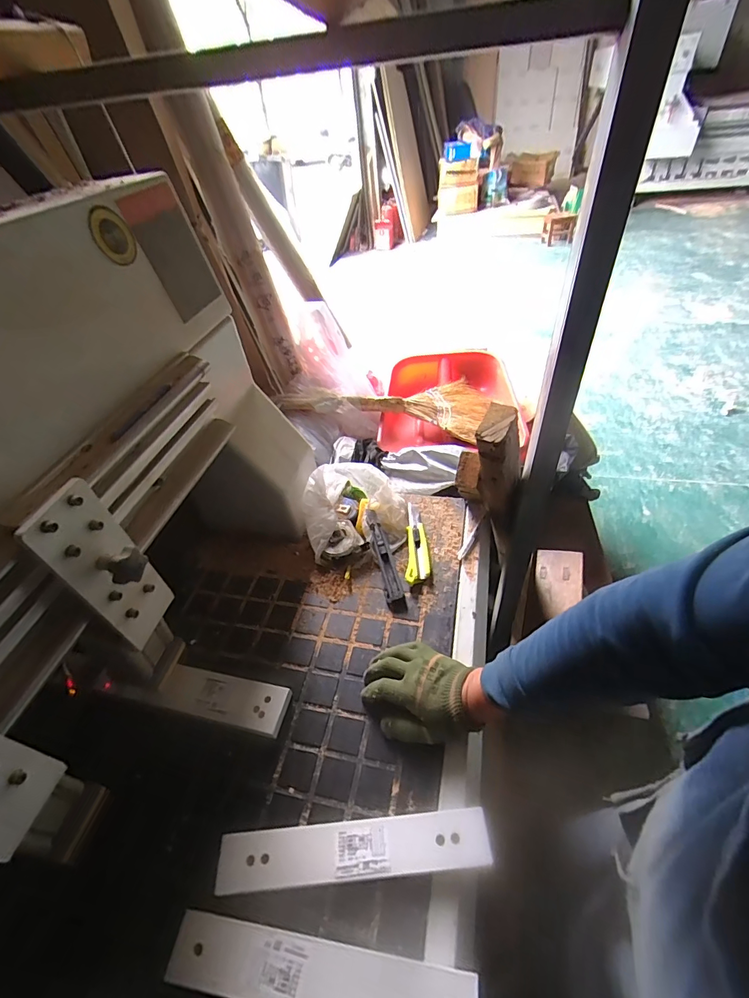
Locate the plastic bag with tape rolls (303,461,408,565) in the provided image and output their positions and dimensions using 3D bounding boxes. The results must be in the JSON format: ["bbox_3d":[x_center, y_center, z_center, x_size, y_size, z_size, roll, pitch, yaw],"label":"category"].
[{"bbox_3d":[-0.033,0.013,0.790,0.192,0.108,0.183,-12,45,-5],"label":"plastic bag with tape rolls"}]

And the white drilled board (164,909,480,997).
[{"bbox_3d":[-0.052,0.453,0.401,0.291,0.022,0.050,2,45,10],"label":"white drilled board"}]

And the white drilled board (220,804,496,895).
[{"bbox_3d":[-0.023,0.385,0.466,0.289,0.024,0.055,-6,44,1],"label":"white drilled board"}]

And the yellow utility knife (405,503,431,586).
[{"bbox_3d":[0.078,0.077,0.771,0.040,0.017,0.186,-2,45,5],"label":"yellow utility knife"}]

